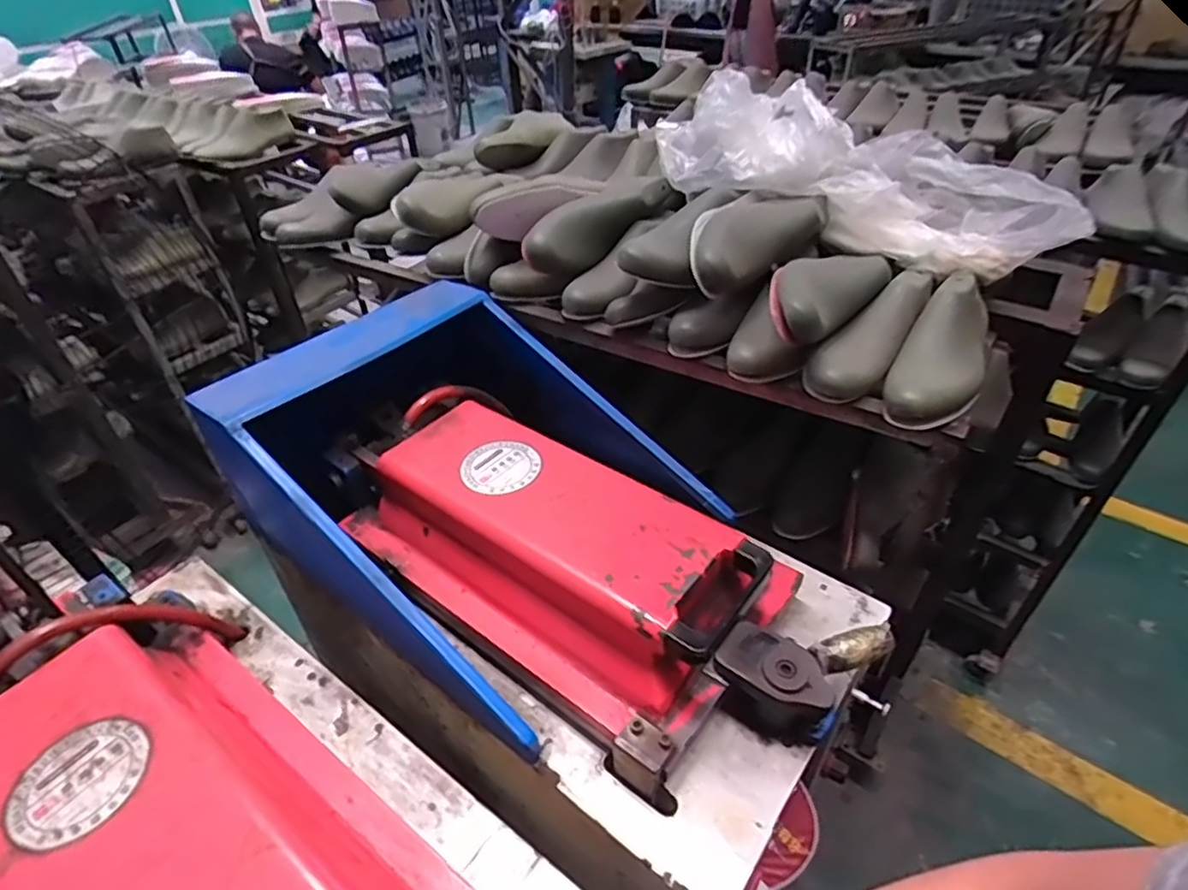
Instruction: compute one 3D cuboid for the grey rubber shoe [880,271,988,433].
[{"bbox_3d":[0.404,-0.113,0.736,0.086,0.082,0.252,22,44,25],"label":"grey rubber shoe"}]

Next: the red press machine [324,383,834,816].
[{"bbox_3d":[-0.031,0.114,0.748,0.619,0.123,0.282,27,47,30],"label":"red press machine"}]

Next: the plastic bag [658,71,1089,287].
[{"bbox_3d":[0.345,-0.366,0.863,0.546,0.165,0.194,19,43,23],"label":"plastic bag"}]

